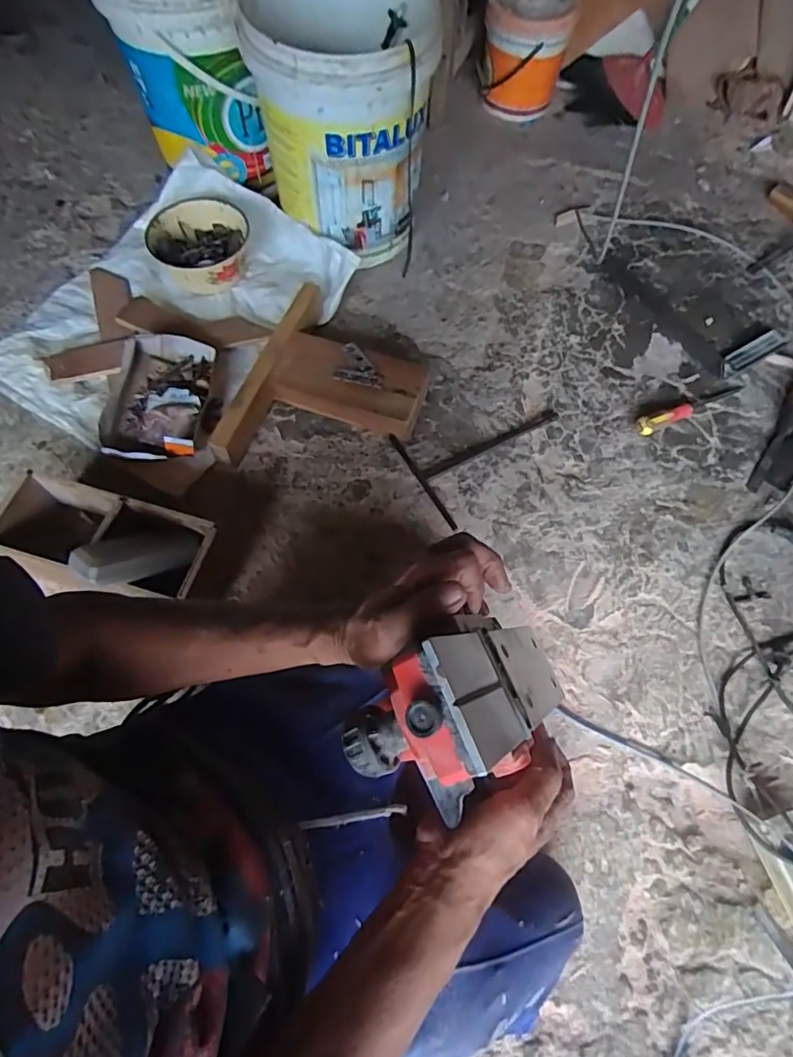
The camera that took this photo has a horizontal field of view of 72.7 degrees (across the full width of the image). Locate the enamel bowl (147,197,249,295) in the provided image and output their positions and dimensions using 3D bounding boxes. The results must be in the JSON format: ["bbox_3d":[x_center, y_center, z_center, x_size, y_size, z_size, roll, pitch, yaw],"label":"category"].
[{"bbox_3d":[-0.362,-0.538,1.007,0.166,0.070,0.176,0,67,-1],"label":"enamel bowl"}]

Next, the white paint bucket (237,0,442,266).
[{"bbox_3d":[-0.085,-0.706,0.947,0.290,0.341,0.289,0,67,-1],"label":"white paint bucket"}]

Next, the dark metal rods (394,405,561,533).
[{"bbox_3d":[0.161,-0.142,0.914,0.287,0.014,0.185,-29,70,-13],"label":"dark metal rods"}]

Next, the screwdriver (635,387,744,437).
[{"bbox_3d":[0.523,-0.217,0.947,0.231,0.036,0.030,-23,69,-10],"label":"screwdriver"}]

